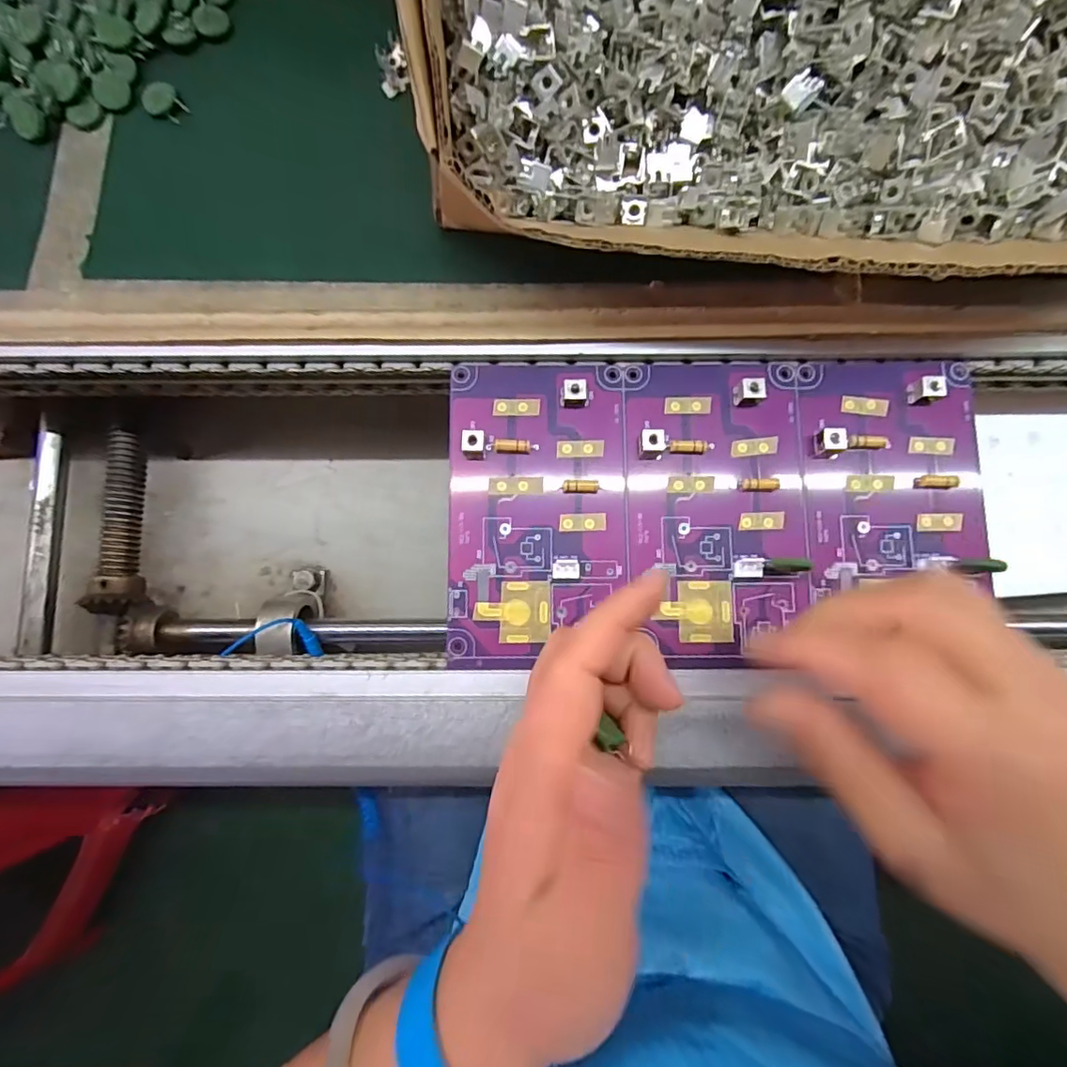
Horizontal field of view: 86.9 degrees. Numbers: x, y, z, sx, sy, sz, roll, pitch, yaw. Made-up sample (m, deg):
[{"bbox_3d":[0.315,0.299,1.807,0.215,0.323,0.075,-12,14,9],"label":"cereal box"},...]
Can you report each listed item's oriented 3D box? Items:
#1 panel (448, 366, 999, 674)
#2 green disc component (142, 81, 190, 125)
[{"bbox_3d":[0.085,-0.012,0.263,0.246,0.011,0.141,0,83,0],"label":"panel"},{"bbox_3d":[-0.185,-0.214,0.280,0.016,0.007,0.024,-42,86,-5],"label":"green disc component"}]

